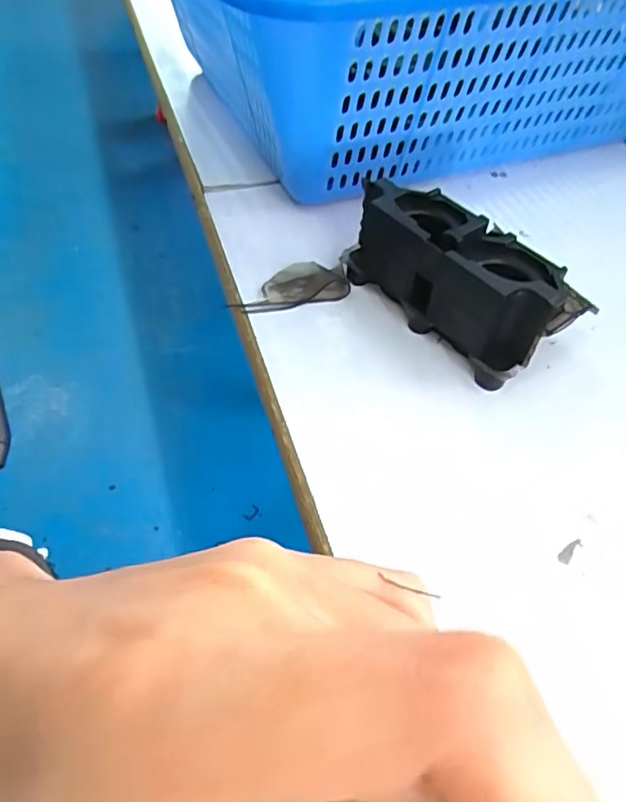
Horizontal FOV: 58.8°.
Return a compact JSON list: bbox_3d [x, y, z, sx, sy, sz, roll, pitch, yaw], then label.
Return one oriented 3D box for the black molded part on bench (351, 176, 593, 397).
[{"bbox_3d":[0.070,-0.060,0.259,0.051,0.054,0.103,-31,60,-24],"label":"black molded part on bench"}]

